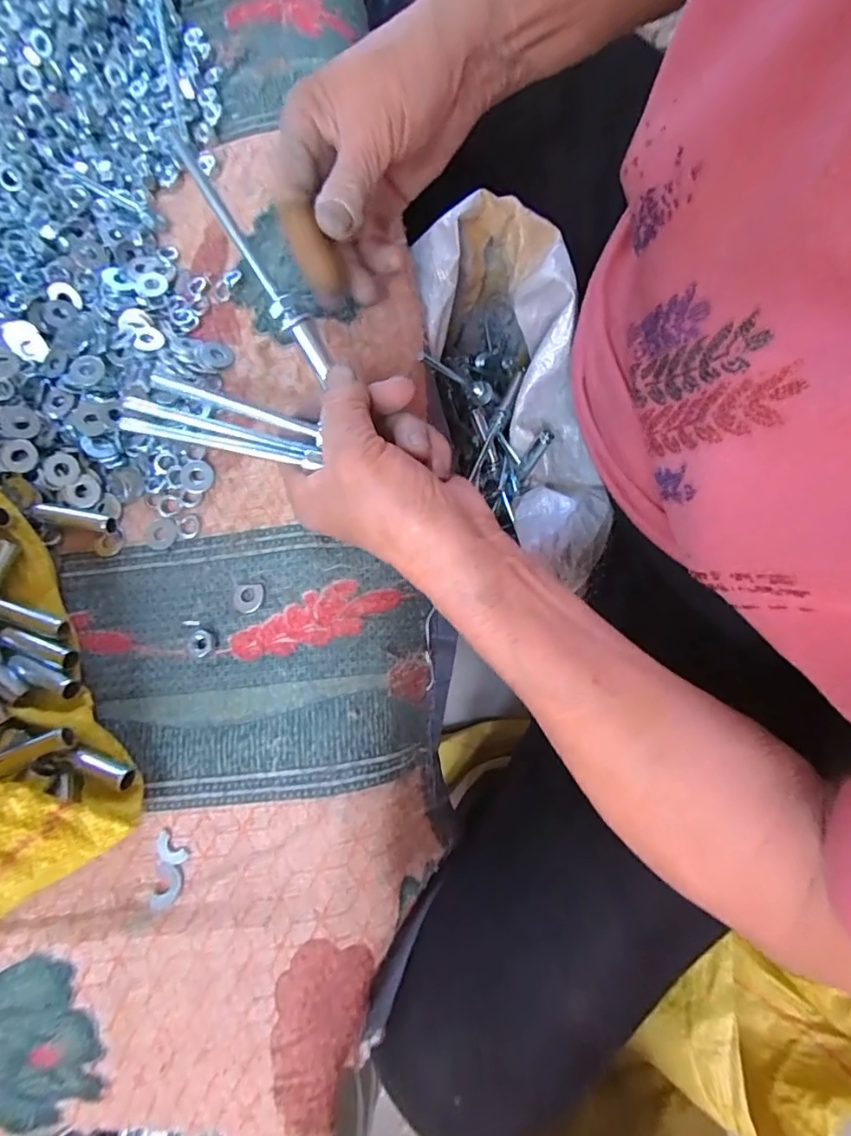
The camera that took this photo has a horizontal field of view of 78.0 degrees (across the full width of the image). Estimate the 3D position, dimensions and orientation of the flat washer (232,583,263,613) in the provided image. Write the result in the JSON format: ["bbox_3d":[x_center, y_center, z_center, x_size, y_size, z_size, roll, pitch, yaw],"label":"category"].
[{"bbox_3d":[-0.096,0.016,0.282,0.017,0.004,0.016,0,78,-1],"label":"flat washer"}]

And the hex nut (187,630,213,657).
[{"bbox_3d":[-0.120,0.040,0.279,0.014,0.005,0.013,17,78,2],"label":"hex nut"}]

